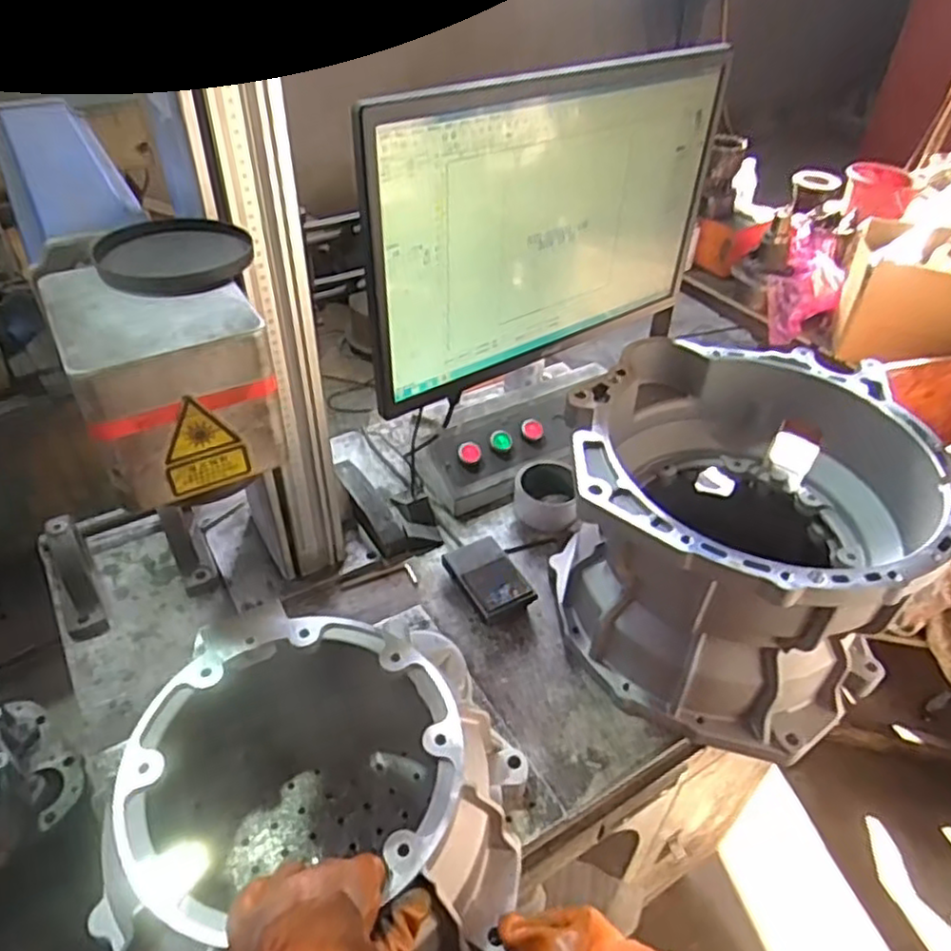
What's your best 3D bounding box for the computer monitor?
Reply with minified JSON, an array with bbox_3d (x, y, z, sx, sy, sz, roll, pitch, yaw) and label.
[{"bbox_3d":[0.082,-0.247,0.705,0.428,0.301,0.043,-28,51,-30],"label":"computer monitor"}]

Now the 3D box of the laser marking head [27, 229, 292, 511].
[{"bbox_3d":[-0.182,-0.064,0.414,0.096,0.110,0.115,-22,48,-24],"label":"laser marking head"}]

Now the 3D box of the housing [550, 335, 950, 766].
[{"bbox_3d":[0.251,0.055,0.707,0.318,0.243,0.337,4,42,1],"label":"housing"}]

